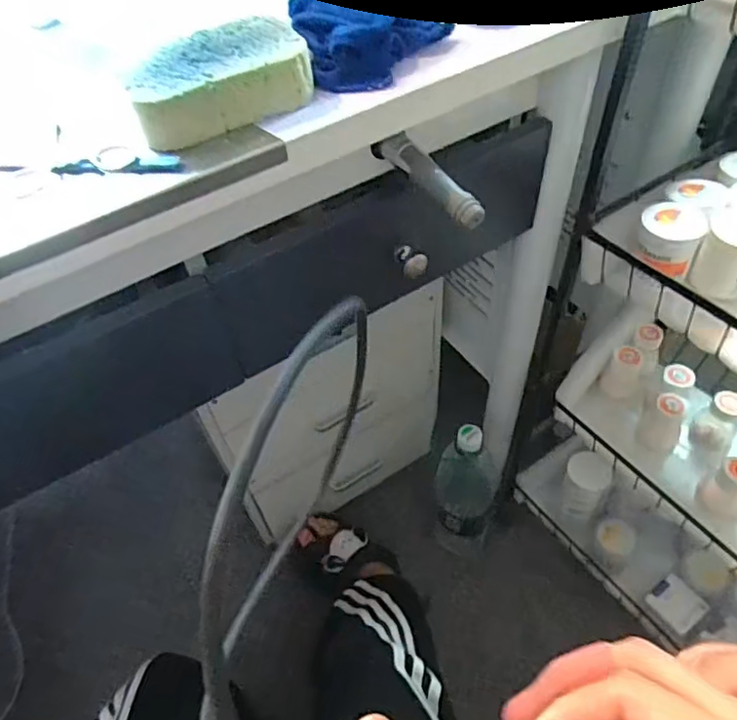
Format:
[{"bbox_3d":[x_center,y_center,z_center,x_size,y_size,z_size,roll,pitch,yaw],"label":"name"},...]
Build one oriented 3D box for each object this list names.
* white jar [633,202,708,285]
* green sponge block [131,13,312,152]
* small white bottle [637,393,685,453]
[{"bbox_3d":[0.284,-0.112,0.565,0.055,0.053,0.063,22,57,21],"label":"white jar"},{"bbox_3d":[-0.095,-0.176,0.374,0.110,0.032,0.068,-27,54,-15],"label":"green sponge block"},{"bbox_3d":[0.365,0.079,0.740,0.048,0.069,0.046,26,59,24],"label":"small white bottle"}]

